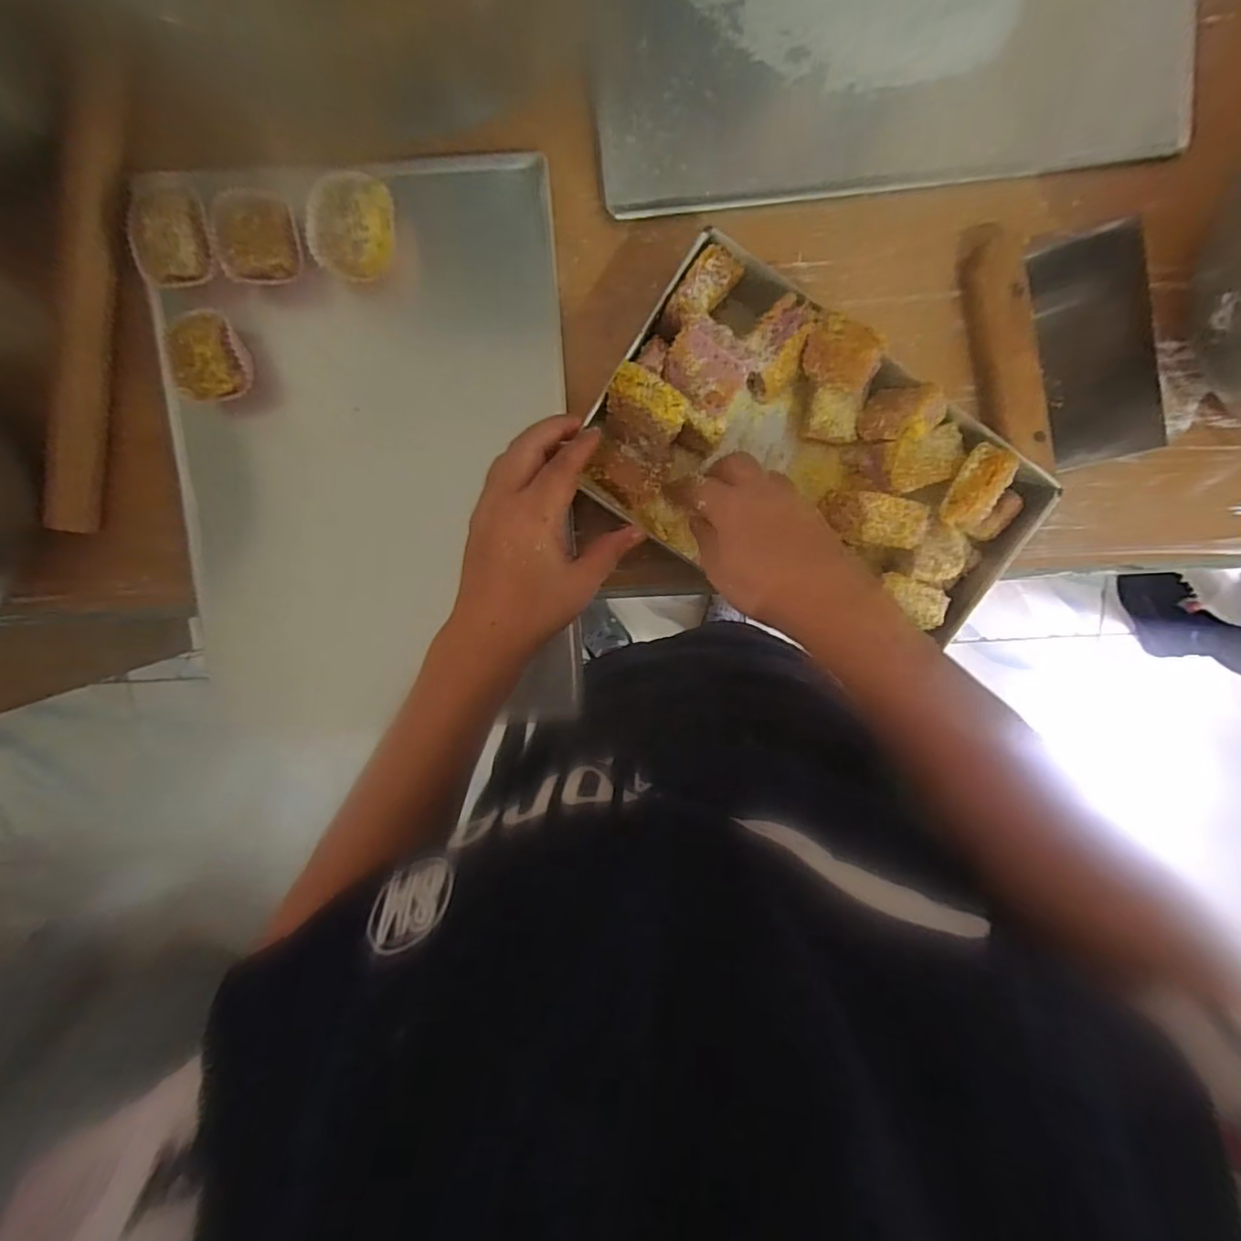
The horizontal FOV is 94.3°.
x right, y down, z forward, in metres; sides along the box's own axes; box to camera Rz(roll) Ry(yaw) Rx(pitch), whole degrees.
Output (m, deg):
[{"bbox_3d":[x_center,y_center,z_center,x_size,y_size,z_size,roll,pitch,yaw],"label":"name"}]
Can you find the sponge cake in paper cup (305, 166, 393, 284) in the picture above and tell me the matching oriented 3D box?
[{"bbox_3d":[-0.159,-0.235,0.342,0.047,0.027,0.056,9,100,-1],"label":"sponge cake in paper cup"}]

